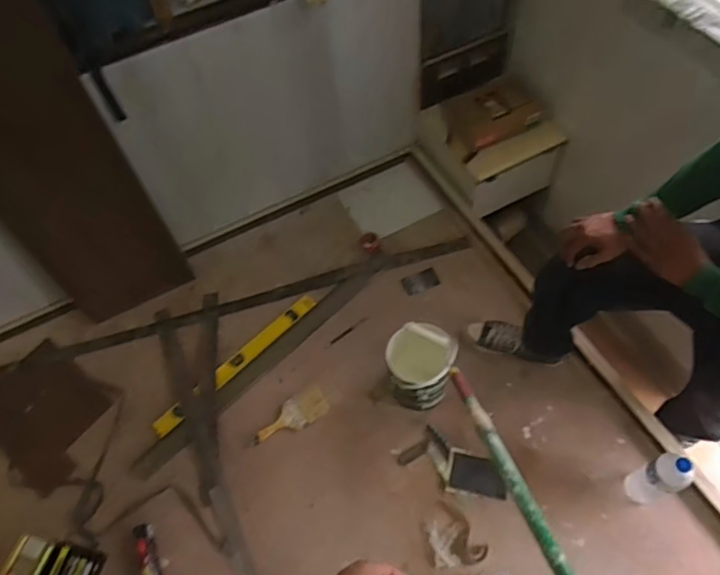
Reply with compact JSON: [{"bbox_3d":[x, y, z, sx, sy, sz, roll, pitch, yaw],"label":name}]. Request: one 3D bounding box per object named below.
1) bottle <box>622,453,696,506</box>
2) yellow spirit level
[{"bbox_3d":[0.696,0.446,1.236,0.069,0.236,0.074,-3,58,4],"label":"bottle"},{"bbox_3d":[-0.372,0.223,1.627,0.060,0.030,0.597,37,68,25],"label":"yellow spirit level"}]

